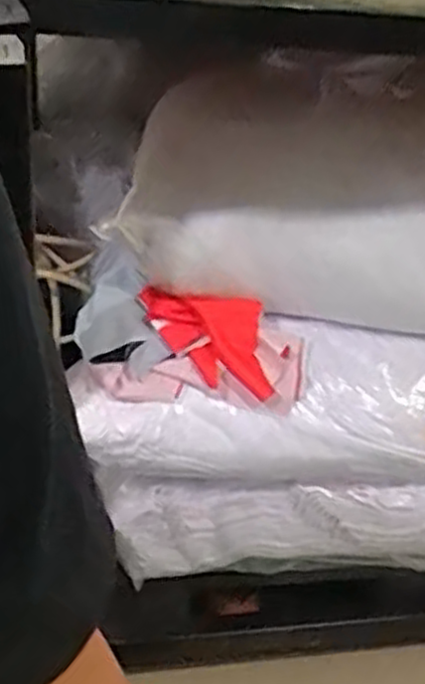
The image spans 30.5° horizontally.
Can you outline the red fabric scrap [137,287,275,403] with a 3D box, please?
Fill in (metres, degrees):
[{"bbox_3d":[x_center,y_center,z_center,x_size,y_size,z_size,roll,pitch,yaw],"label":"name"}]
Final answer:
[{"bbox_3d":[-0.009,-0.001,0.892,0.146,0.013,0.118,4,69,-2],"label":"red fabric scrap"}]

